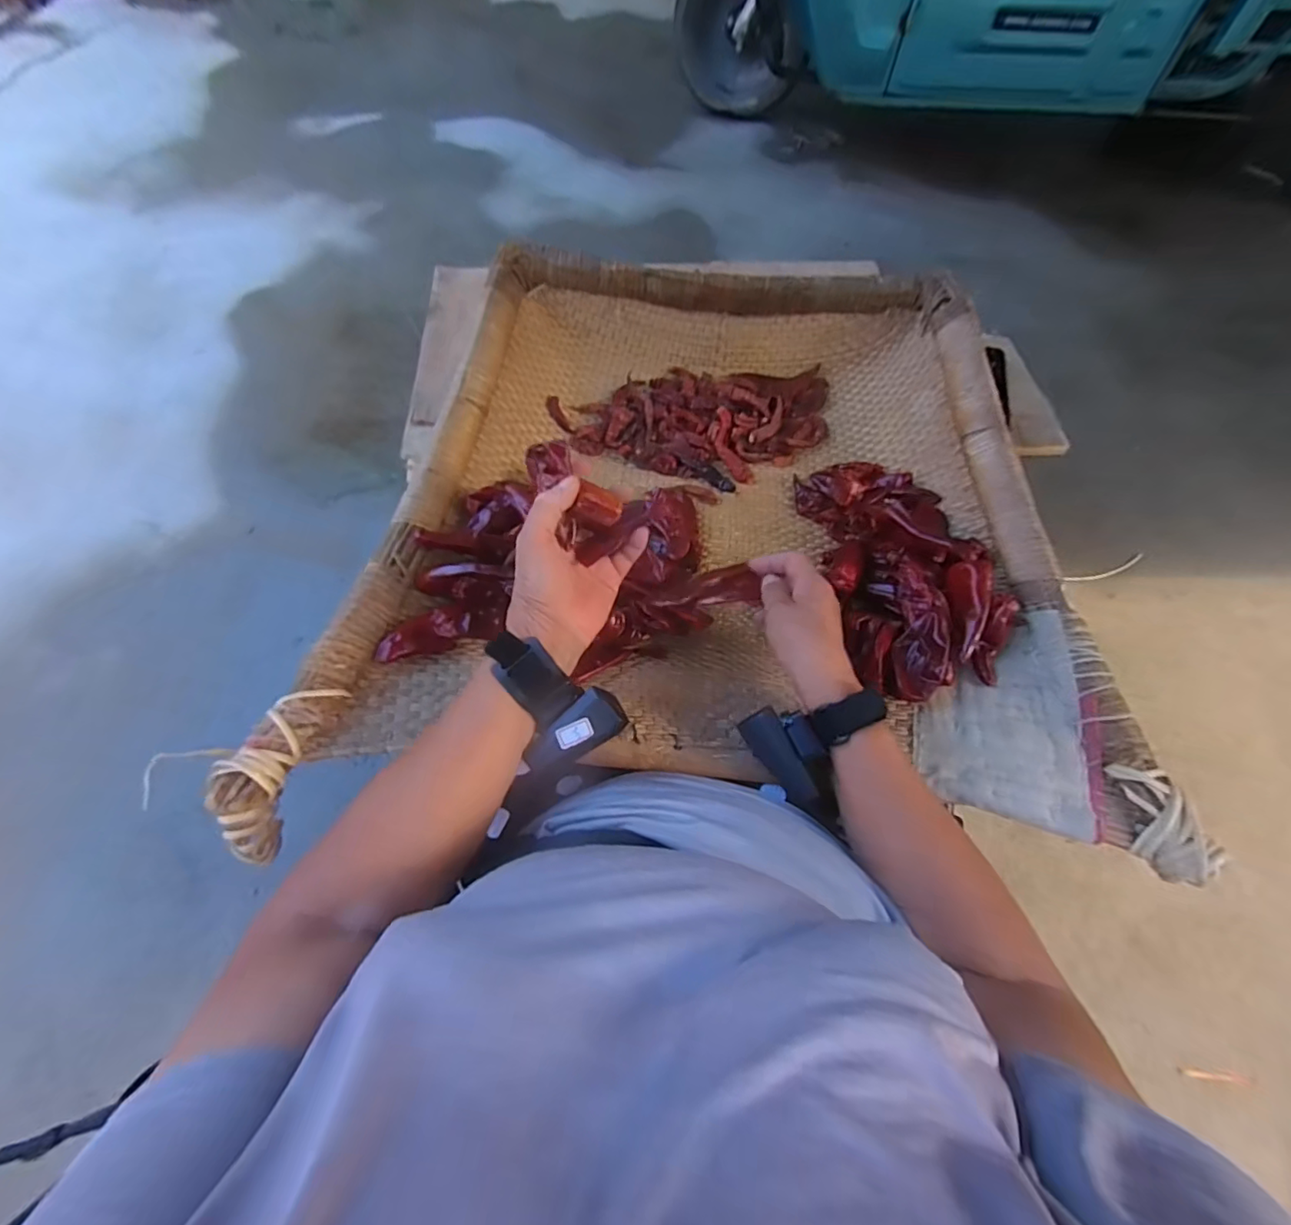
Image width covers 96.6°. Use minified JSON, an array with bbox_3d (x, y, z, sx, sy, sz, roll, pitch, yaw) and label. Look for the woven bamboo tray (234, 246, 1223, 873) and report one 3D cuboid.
[{"bbox_3d":[0.078,-0.098,0.581,0.655,0.134,0.660,5,63,0],"label":"woven bamboo tray"}]

